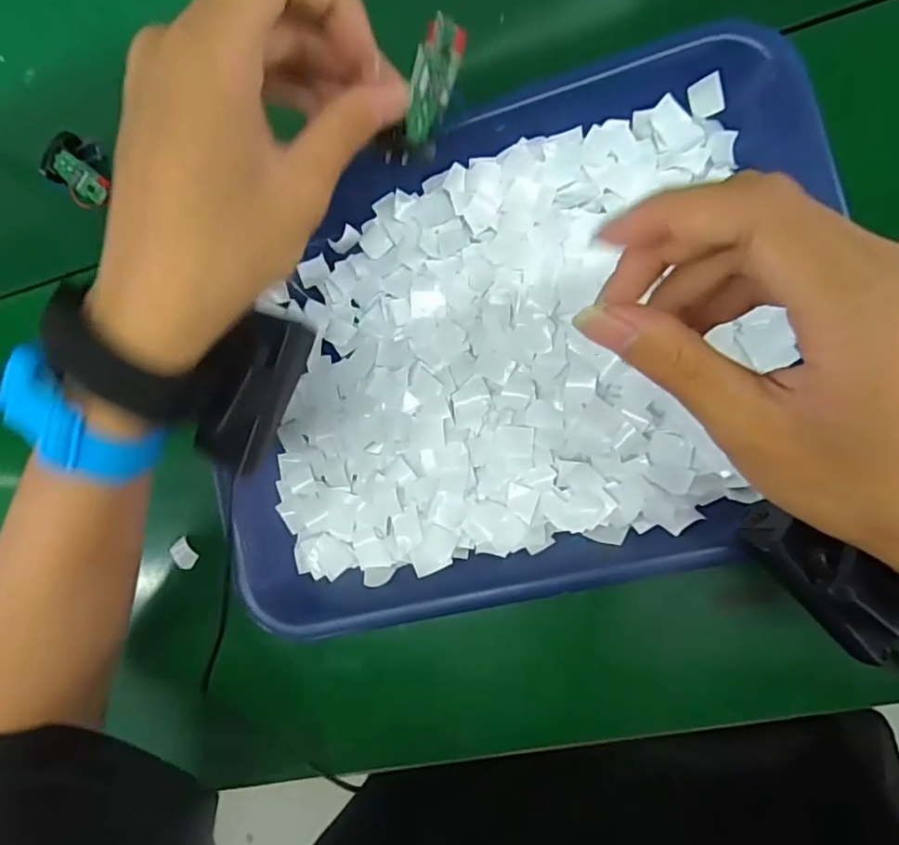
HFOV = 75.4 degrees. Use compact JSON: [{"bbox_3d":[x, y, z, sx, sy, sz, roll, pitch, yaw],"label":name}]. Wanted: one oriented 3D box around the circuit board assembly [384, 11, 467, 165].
[{"bbox_3d":[-0.009,-0.131,0.233,0.013,0.021,0.053,27,118,1],"label":"circuit board assembly"}]

